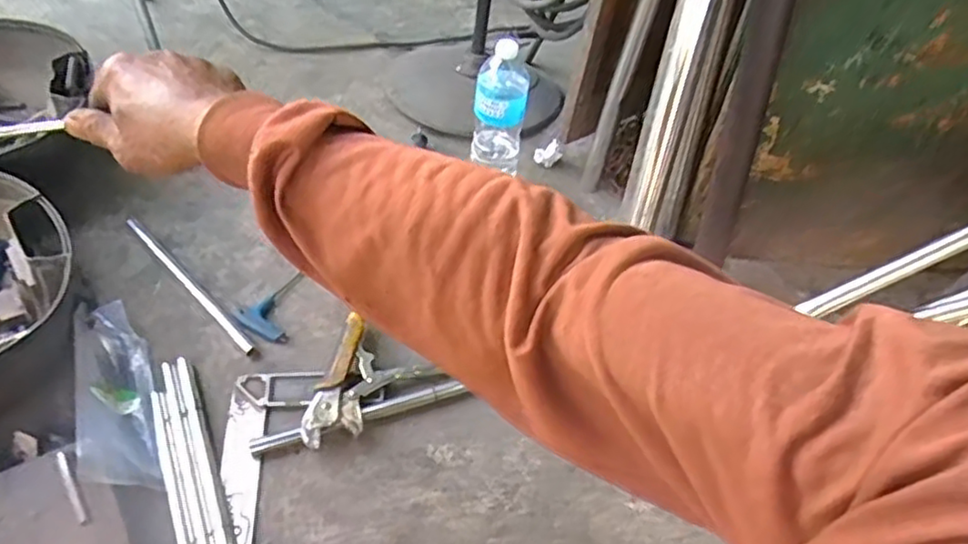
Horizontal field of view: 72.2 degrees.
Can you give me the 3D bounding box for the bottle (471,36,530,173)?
[{"bbox_3d":[0.024,-0.241,1.043,0.080,0.242,0.061,8,50,-1],"label":"bottle"}]

